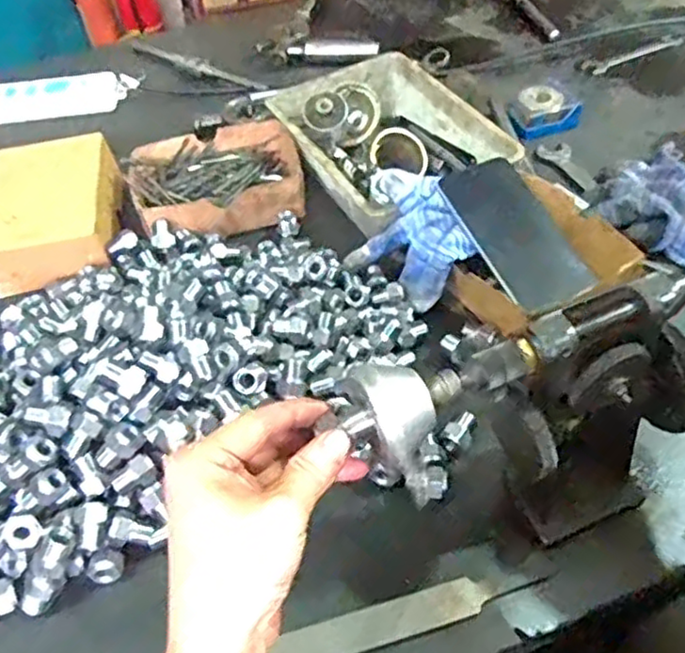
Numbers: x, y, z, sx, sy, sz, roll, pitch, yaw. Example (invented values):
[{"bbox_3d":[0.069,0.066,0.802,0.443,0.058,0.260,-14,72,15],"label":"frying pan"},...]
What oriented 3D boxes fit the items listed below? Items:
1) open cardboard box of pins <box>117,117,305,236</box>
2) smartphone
[{"bbox_3d":[-0.133,-0.159,0.728,0.179,0.044,0.157,-15,48,-8],"label":"open cardboard box of pins"},{"bbox_3d":[0.151,-0.084,0.591,0.077,0.008,0.153,-18,64,-17],"label":"smartphone"}]

